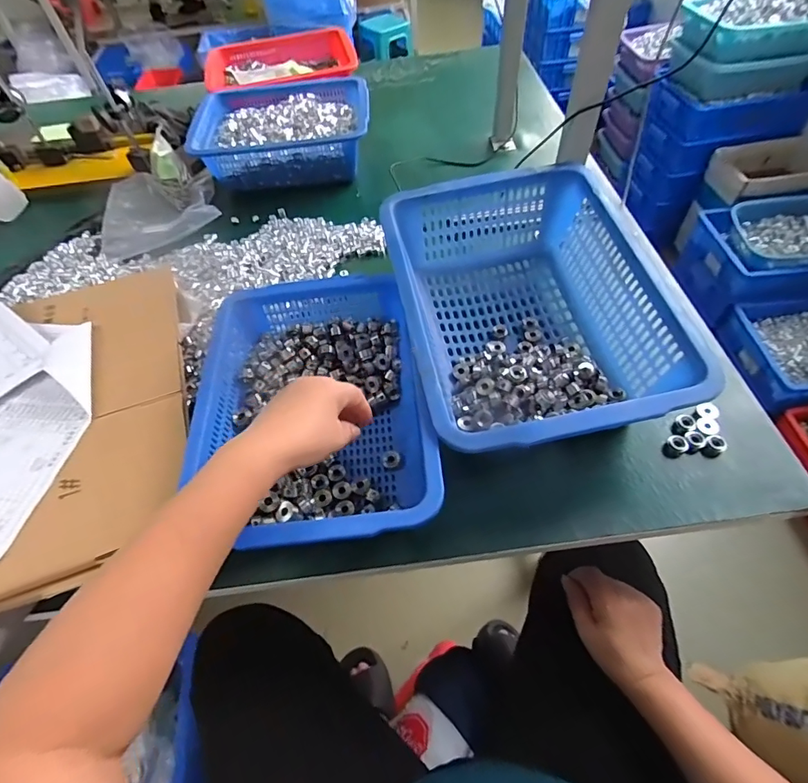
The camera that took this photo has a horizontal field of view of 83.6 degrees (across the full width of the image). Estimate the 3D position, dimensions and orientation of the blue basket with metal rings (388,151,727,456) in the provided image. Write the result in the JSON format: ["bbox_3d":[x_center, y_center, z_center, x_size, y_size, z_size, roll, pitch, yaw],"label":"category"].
[{"bbox_3d":[0.133,-0.092,0.529,0.268,0.125,0.360,-12,56,-4],"label":"blue basket with metal rings"}]

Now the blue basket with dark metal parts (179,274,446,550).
[{"bbox_3d":[-0.096,0.007,0.492,0.236,0.076,0.323,-11,56,-4],"label":"blue basket with dark metal parts"}]

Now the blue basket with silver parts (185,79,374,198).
[{"bbox_3d":[-0.220,-0.486,0.859,0.312,0.099,0.242,-5,55,1],"label":"blue basket with silver parts"}]

